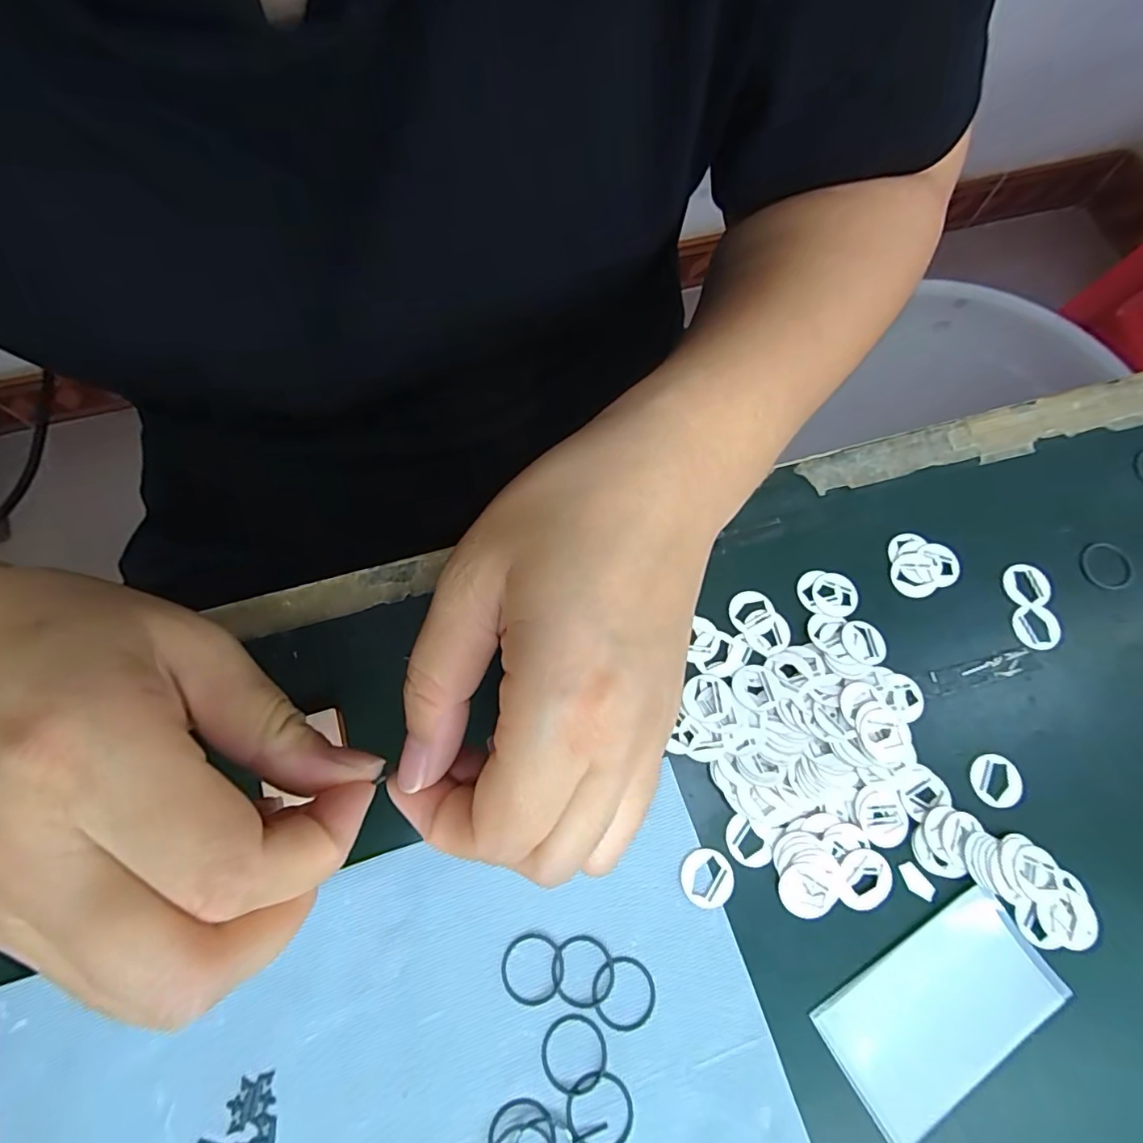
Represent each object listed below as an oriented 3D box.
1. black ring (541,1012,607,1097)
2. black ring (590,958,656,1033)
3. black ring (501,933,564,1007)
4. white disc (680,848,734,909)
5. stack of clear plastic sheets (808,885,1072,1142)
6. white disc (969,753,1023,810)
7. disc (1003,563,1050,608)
[{"bbox_3d":[0.001,0.154,0.179,0.021,0.004,0.021,0,72,-1],"label":"black ring"},{"bbox_3d":[0.017,0.138,0.183,0.020,0.004,0.021,0,72,-1],"label":"black ring"},{"bbox_3d":[-0.013,0.132,0.186,0.020,0.004,0.021,0,72,-1],"label":"black ring"},{"bbox_3d":[0.047,0.107,0.195,0.018,0.004,0.018,0,72,-1],"label":"white disc"},{"bbox_3d":[0.121,0.143,0.183,0.075,0.007,0.042,-31,75,-10],"label":"stack of clear plastic sheets"},{"bbox_3d":[0.156,0.077,0.206,0.017,0.004,0.018,0,72,-1],"label":"white disc"},{"bbox_3d":[0.186,0.006,0.228,0.015,0.004,0.017,8,72,2],"label":"disc"}]

